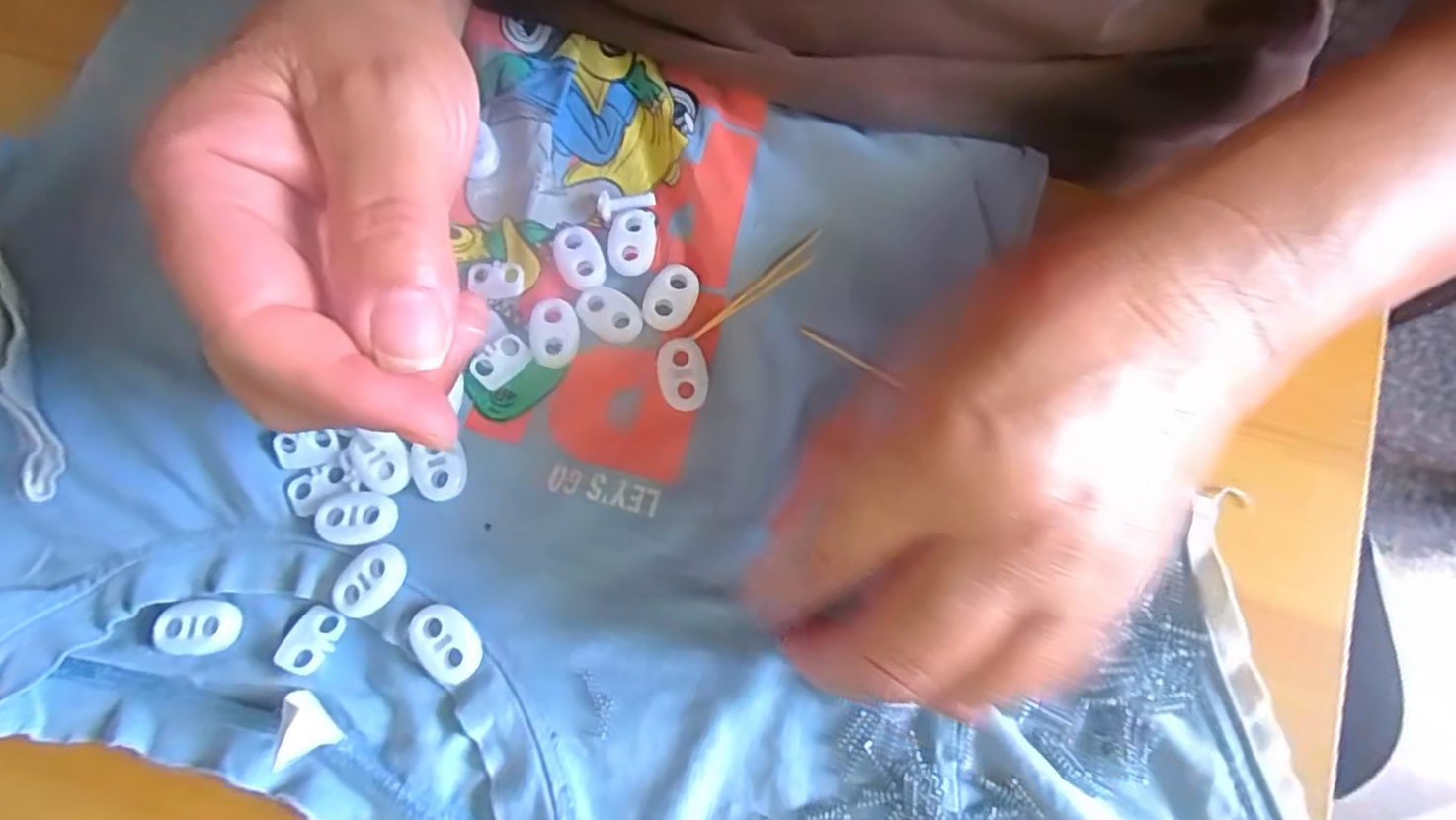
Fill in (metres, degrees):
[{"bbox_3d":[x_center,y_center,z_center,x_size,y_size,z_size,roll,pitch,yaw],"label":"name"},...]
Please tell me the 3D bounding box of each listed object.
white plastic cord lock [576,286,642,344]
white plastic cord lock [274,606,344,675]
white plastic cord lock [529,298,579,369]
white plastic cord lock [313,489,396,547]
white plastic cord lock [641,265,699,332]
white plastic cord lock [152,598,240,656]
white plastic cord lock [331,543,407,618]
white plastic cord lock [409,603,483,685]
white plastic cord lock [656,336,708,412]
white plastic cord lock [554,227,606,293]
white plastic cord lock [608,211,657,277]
[{"bbox_3d":[-0.038,-0.030,0.218,0.022,0.004,0.015,37,78,10],"label":"white plastic cord lock"},{"bbox_3d":[-0.117,0.064,0.193,0.013,0.004,0.018,23,56,1],"label":"white plastic cord lock"},{"bbox_3d":[-0.055,-0.025,0.216,0.014,0.004,0.022,-9,75,-2],"label":"white plastic cord lock"},{"bbox_3d":[-0.108,0.031,0.200,0.021,0.004,0.015,0,75,0],"label":"white plastic cord lock"},{"bbox_3d":[-0.018,-0.036,0.219,0.015,0.004,0.022,30,77,8],"label":"white plastic cord lock"},{"bbox_3d":[-0.150,0.061,0.194,0.021,0.004,0.015,3,75,1],"label":"white plastic cord lock"},{"bbox_3d":[-0.102,0.049,0.196,0.015,0.004,0.022,32,77,8],"label":"white plastic cord lock"},{"bbox_3d":[-0.079,0.064,0.191,0.015,0.004,0.023,-38,78,-10],"label":"white plastic cord lock"},{"bbox_3d":[-0.014,-0.011,0.212,0.015,0.007,0.022,-11,75,-3],"label":"white plastic cord lock"},{"bbox_3d":[-0.048,-0.049,0.222,0.014,0.004,0.024,-18,75,-5],"label":"white plastic cord lock"},{"bbox_3d":[-0.031,-0.055,0.224,0.015,0.004,0.022,-4,75,-1],"label":"white plastic cord lock"}]

